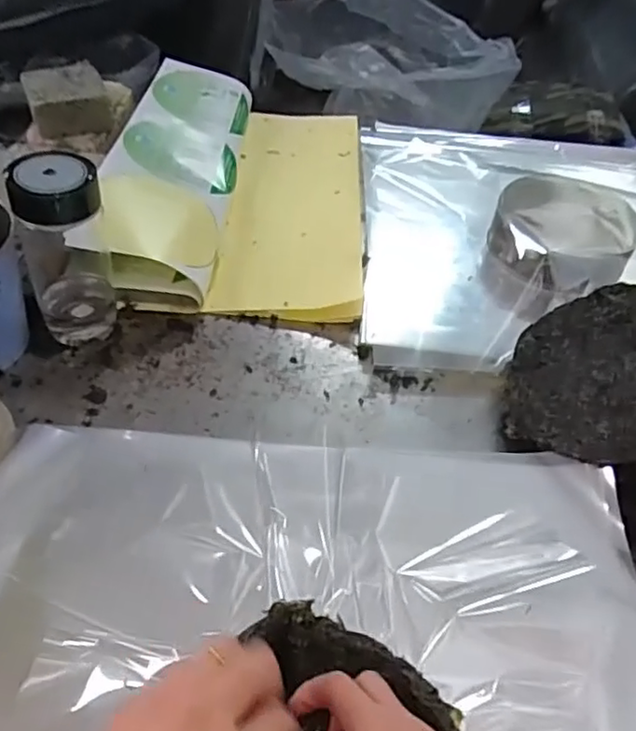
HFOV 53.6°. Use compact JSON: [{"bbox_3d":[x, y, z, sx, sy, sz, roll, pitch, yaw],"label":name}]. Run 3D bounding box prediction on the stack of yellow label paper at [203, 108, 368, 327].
[{"bbox_3d":[-0.026,-0.235,0.860,0.173,0.023,0.472,5,48,-1],"label":"stack of yellow label paper"}]

